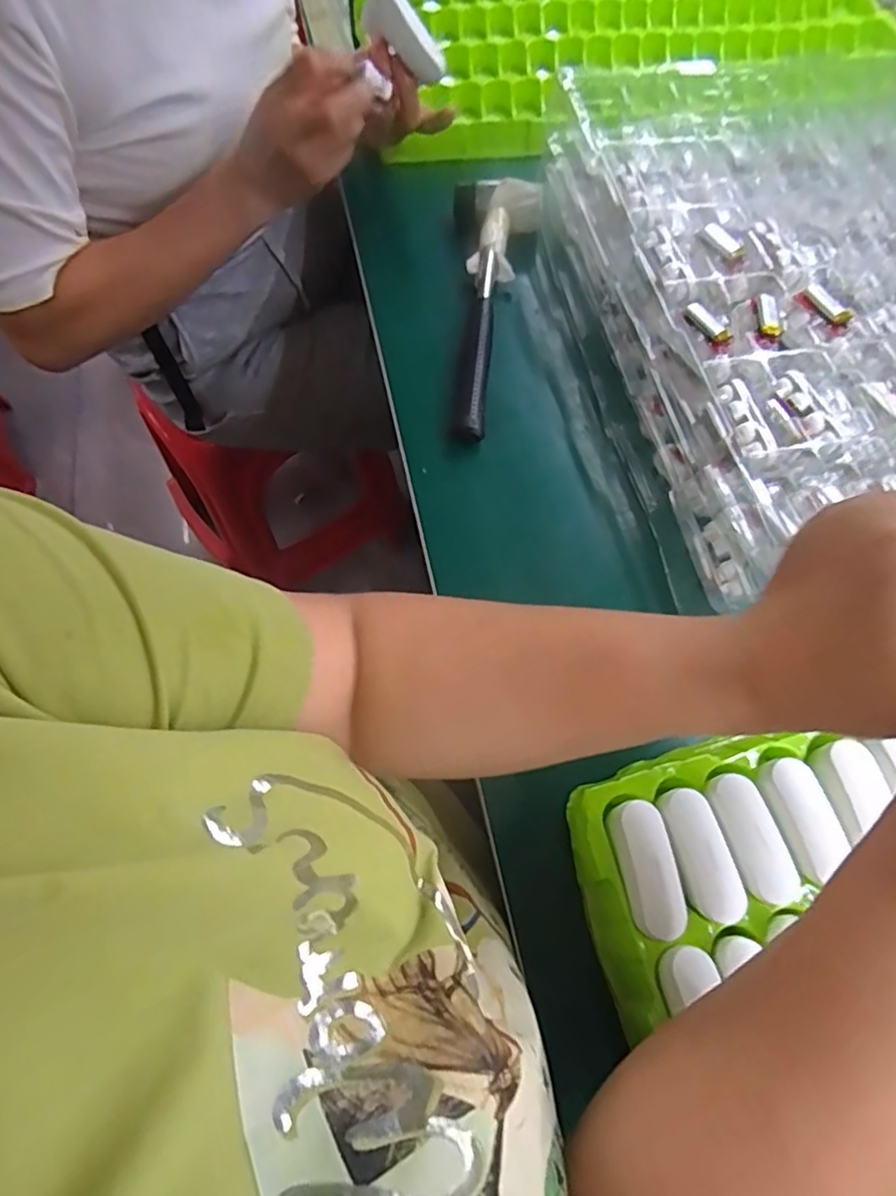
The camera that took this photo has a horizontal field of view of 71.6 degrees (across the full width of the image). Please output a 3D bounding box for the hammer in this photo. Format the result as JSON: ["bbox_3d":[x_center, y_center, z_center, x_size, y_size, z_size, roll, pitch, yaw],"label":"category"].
[{"bbox_3d":[0.039,-0.247,0.510,0.071,0.041,0.254,3,66,1],"label":"hammer"}]

